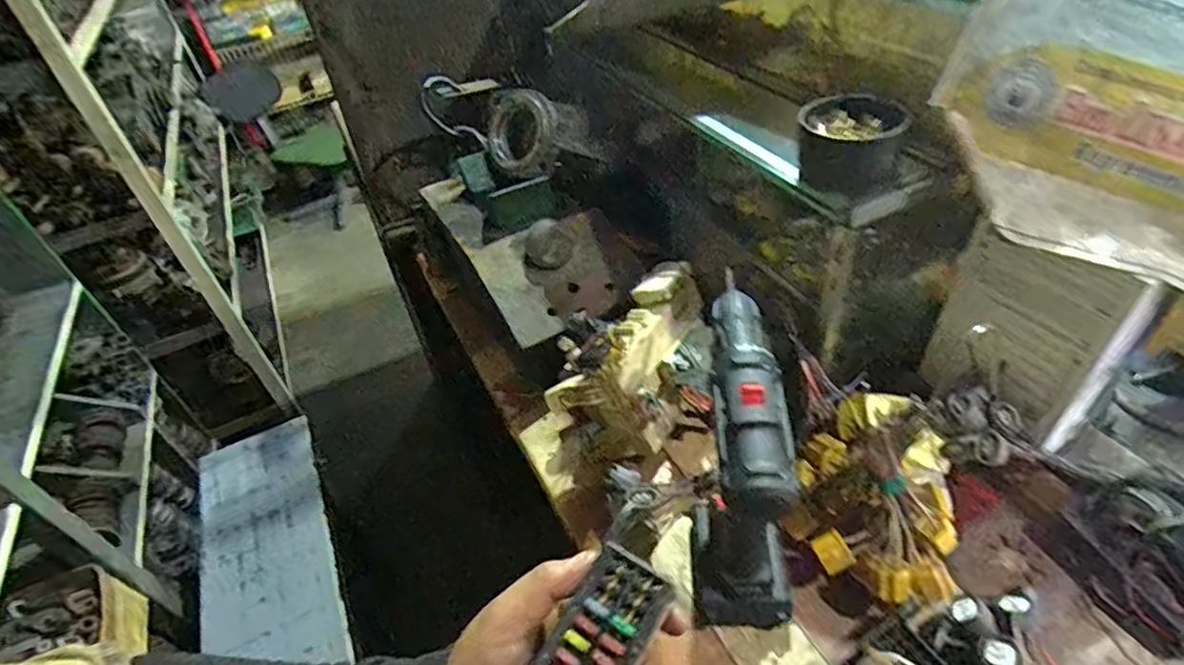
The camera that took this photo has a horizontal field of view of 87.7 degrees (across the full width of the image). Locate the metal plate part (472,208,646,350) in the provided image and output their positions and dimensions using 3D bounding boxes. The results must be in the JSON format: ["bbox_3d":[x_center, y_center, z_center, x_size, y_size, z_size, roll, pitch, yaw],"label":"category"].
[{"bbox_3d":[-0.037,-0.075,0.725,0.168,0.024,0.141,-27,69,-11],"label":"metal plate part"}]

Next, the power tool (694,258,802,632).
[{"bbox_3d":[0.124,0.096,0.498,0.072,0.203,0.199,1,43,10],"label":"power tool"}]

